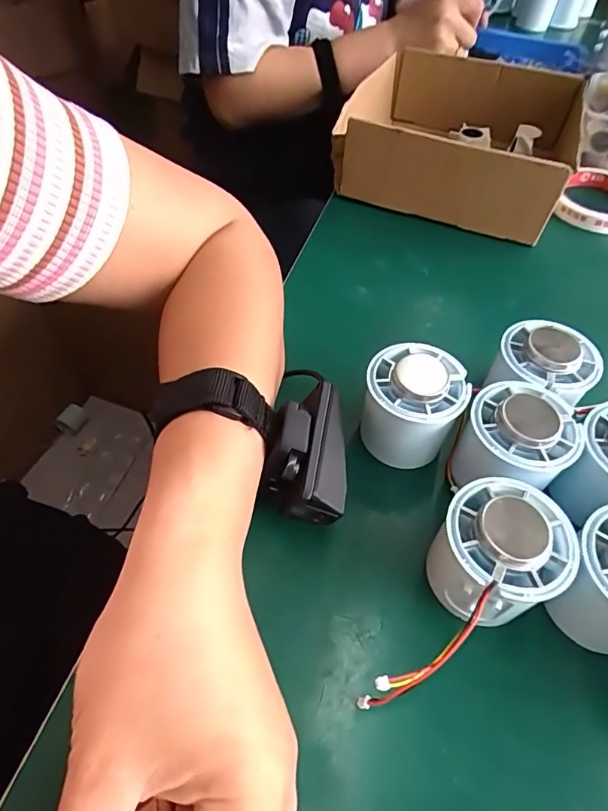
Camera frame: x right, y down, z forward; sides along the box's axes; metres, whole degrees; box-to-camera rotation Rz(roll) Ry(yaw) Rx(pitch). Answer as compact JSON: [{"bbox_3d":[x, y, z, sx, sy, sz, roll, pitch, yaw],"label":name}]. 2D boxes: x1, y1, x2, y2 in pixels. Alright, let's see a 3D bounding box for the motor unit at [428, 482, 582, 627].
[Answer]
[{"bbox_3d":[0.090,0.070,0.230,0.053,0.059,0.052,2,53,-2],"label":"motor unit"}]

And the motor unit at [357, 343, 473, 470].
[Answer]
[{"bbox_3d":[0.061,0.003,0.283,0.052,0.061,0.048,2,53,-2],"label":"motor unit"}]

